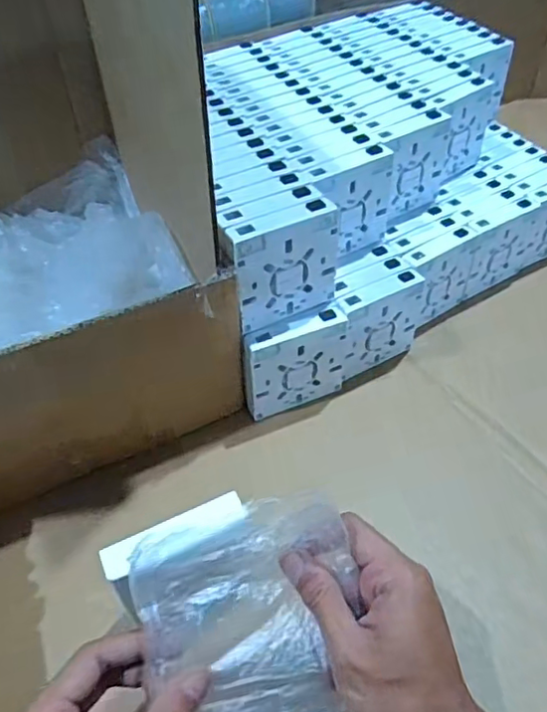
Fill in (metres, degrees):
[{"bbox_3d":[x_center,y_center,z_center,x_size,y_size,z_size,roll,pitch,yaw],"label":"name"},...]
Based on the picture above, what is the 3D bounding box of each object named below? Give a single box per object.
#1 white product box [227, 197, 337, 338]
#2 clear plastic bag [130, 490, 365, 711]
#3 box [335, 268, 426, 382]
[{"bbox_3d":[0.008,-0.069,0.449,0.086,0.086,0.023,-22,50,-20],"label":"white product box"},{"bbox_3d":[-0.008,0.145,0.309,0.112,0.020,0.126,-13,76,-13],"label":"clear plastic bag"},{"bbox_3d":[0.095,-0.029,0.528,0.088,0.081,0.022,-25,51,-22],"label":"box"}]

